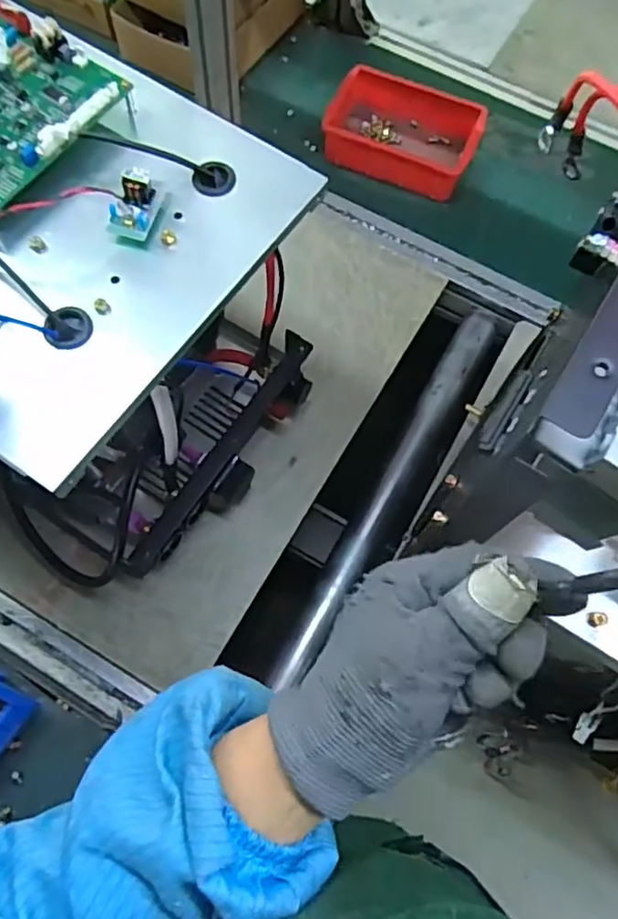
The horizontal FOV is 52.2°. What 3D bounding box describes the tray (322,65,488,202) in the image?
[{"bbox_3d":[0.131,-0.454,0.880,0.202,0.062,0.140,17,68,4],"label":"tray"}]

